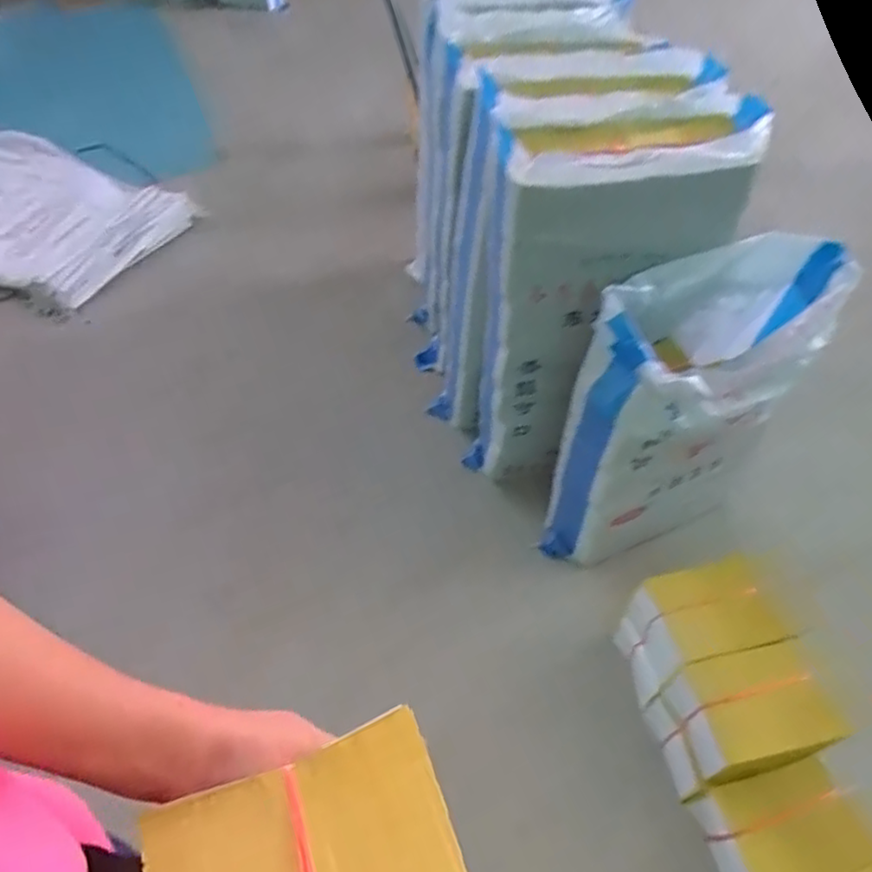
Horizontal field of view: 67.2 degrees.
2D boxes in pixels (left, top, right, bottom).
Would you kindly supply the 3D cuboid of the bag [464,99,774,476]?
[{"bbox_3d":[0.294,-0.245,1.321,0.422,0.738,0.229,-15,54,-14],"label":"bag"}]

